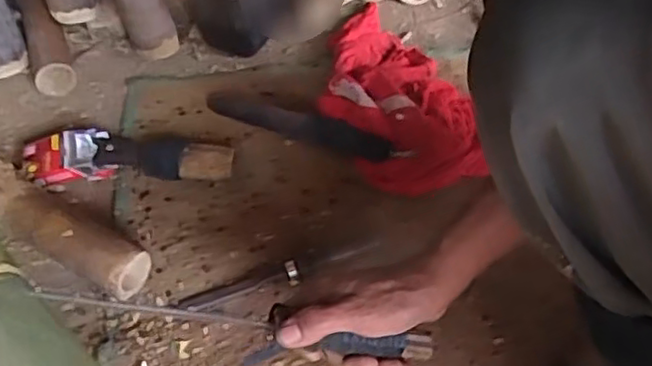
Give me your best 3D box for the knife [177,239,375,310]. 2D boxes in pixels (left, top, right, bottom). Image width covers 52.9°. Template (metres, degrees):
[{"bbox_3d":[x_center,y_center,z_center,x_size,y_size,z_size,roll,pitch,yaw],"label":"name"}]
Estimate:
[{"bbox_3d":[-0.049,0.096,0.714,0.218,0.018,0.035,-17,52,-8],"label":"knife"}]

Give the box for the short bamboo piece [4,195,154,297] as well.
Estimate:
[{"bbox_3d":[-0.273,0.061,0.719,0.171,0.053,0.062,26,58,23],"label":"short bamboo piece"}]

